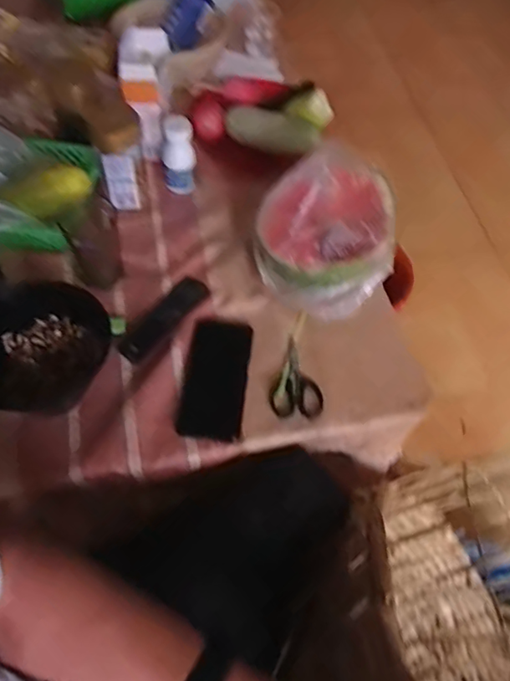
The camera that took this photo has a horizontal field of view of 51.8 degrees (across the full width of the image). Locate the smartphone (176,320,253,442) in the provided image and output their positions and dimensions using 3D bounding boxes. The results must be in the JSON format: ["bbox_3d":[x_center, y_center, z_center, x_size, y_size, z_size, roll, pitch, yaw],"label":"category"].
[{"bbox_3d":[-0.049,0.048,0.665,0.076,0.011,0.164,7,58,1],"label":"smartphone"}]

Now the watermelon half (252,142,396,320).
[{"bbox_3d":[0.088,-0.138,0.686,0.168,0.138,0.162,1,59,-3],"label":"watermelon half"}]

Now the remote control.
[{"bbox_3d":[-0.123,-0.031,0.707,0.044,0.013,0.151,35,63,17],"label":"remote control"}]

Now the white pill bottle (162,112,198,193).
[{"bbox_3d":[-0.116,-0.285,0.809,0.050,0.103,0.048,-3,59,-5],"label":"white pill bottle"}]

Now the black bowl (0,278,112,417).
[{"bbox_3d":[-0.266,0.009,0.639,0.155,0.054,0.168,28,61,13],"label":"black bowl"}]

